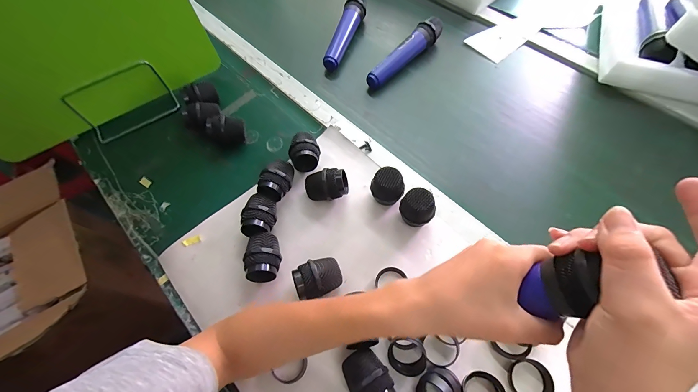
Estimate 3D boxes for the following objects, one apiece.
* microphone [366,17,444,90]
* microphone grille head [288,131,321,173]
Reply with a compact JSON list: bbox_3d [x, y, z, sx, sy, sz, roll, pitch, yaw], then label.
[{"bbox_3d":[0.110,-0.279,0.577,0.197,0.046,0.042,-41,70,-18],"label":"microphone"},{"bbox_3d":[-0.070,-0.067,0.471,0.047,0.051,0.060,-10,64,-4],"label":"microphone grille head"}]

